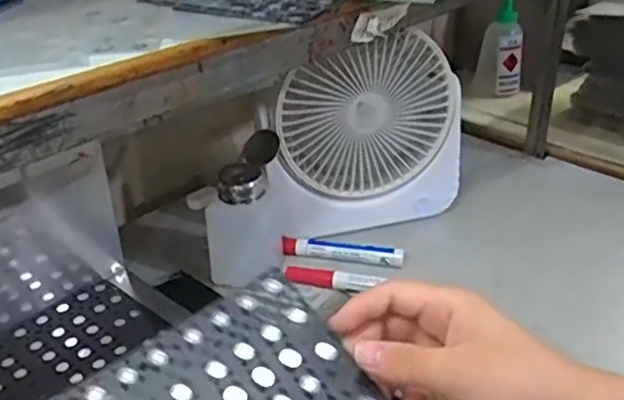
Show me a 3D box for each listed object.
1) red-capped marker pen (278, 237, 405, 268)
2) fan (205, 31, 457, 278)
[{"bbox_3d":[0.028,0.045,0.593,0.108,0.017,0.015,5,31,12],"label":"red-capped marker pen"},{"bbox_3d":[0.020,-0.041,0.582,0.250,0.176,0.061,-15,32,-21],"label":"fan"}]

